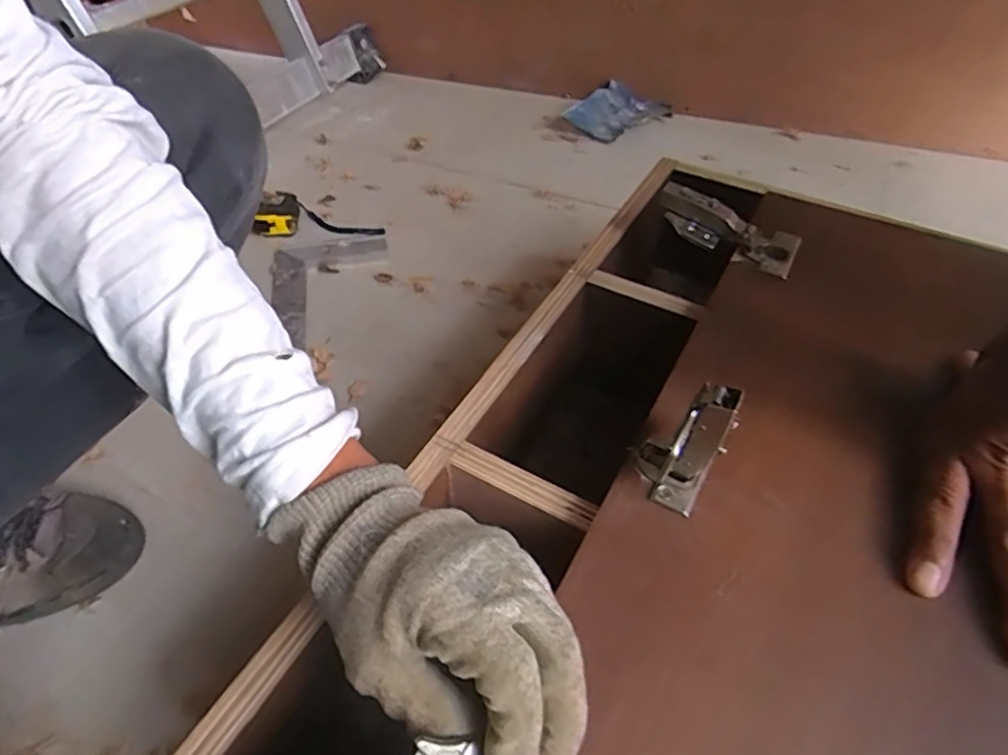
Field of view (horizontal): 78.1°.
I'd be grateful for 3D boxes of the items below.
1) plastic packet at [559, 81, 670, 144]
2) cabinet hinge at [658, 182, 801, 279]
[{"bbox_3d":[0.183,-0.429,1.014,0.136,0.037,0.141,32,54,26],"label":"plastic packet"},{"bbox_3d":[0.183,-0.123,0.513,0.116,0.031,0.053,30,52,8],"label":"cabinet hinge"}]

